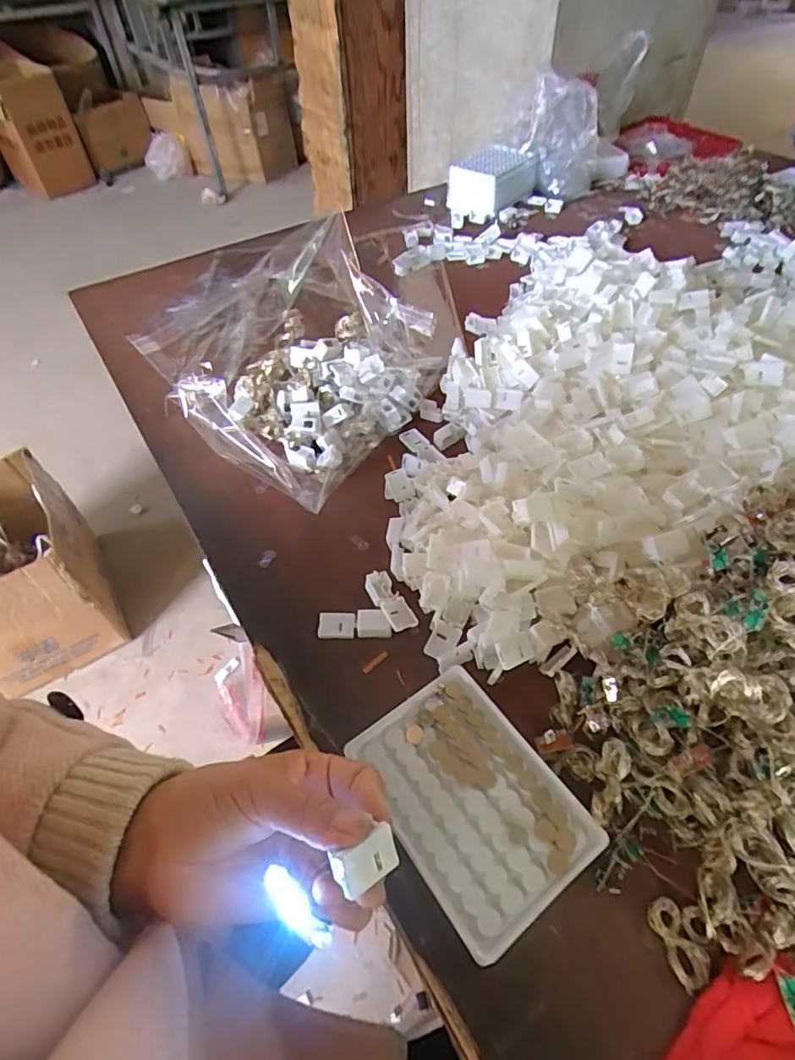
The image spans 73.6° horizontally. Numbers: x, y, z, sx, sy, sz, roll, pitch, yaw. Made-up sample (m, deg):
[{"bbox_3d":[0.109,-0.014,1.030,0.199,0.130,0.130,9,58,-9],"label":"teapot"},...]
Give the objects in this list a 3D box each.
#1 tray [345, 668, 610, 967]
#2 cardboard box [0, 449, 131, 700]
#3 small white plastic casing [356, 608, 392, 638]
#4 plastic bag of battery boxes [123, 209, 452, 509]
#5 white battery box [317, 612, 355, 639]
[{"bbox_3d":[0.044,0.160,0.318,0.094,0.022,0.131,-31,57,-20],"label":"tray"},{"bbox_3d":[-0.819,0.088,1.126,0.295,0.281,0.386,-28,56,-18],"label":"cardboard box"},{"bbox_3d":[-0.018,0.070,0.401,0.025,0.011,0.018,0,52,3],"label":"small white plastic casing"},{"bbox_3d":[-0.099,-0.151,0.496,0.188,0.138,0.228,28,58,22],"label":"plastic bag of battery boxes"},{"bbox_3d":[-0.046,0.073,0.406,0.028,0.006,0.021,1,52,3],"label":"white battery box"}]

